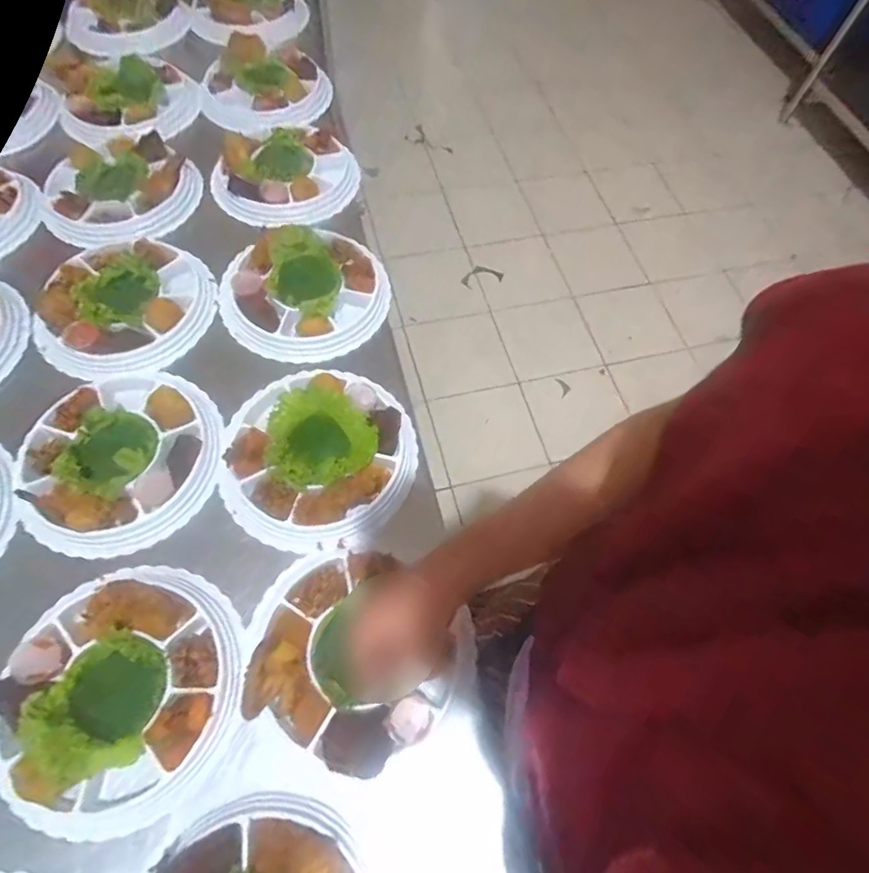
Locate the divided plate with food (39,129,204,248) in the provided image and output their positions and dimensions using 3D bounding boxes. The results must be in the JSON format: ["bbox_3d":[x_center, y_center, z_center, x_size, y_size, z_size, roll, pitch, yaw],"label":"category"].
[{"bbox_3d":[-0.474,-0.373,0.793,0.221,0.039,0.207,2,64,-3],"label":"divided plate with food"}]

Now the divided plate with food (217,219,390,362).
[{"bbox_3d":[-0.178,-0.206,0.720,0.230,0.054,0.223,2,64,-3],"label":"divided plate with food"}]

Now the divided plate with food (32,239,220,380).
[{"bbox_3d":[-0.411,-0.174,0.689,0.197,0.042,0.212,2,64,-3],"label":"divided plate with food"}]

